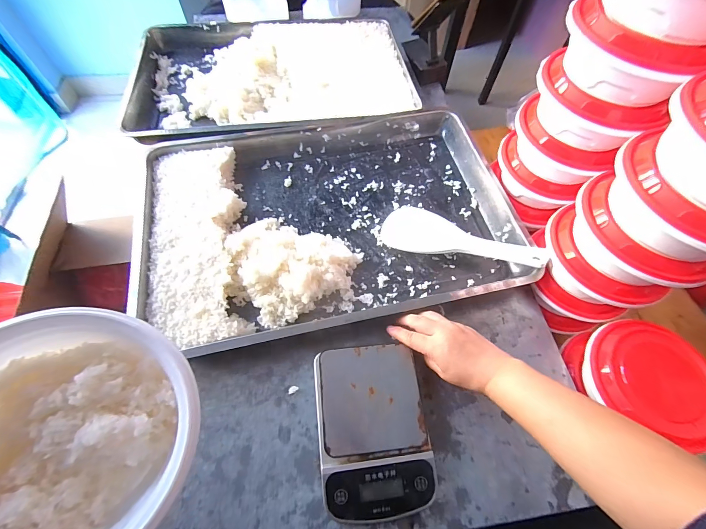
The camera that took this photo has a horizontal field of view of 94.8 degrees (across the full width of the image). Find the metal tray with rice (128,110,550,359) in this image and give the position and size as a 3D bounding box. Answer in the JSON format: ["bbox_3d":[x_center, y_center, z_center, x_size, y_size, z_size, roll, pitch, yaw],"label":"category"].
[{"bbox_3d":[-0.039,-0.091,0.547,0.584,0.055,0.396,-12,65,-8],"label":"metal tray with rice"}]

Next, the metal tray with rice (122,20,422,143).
[{"bbox_3d":[-0.170,-0.424,0.719,0.576,0.041,0.381,-9,64,-7],"label":"metal tray with rice"}]

